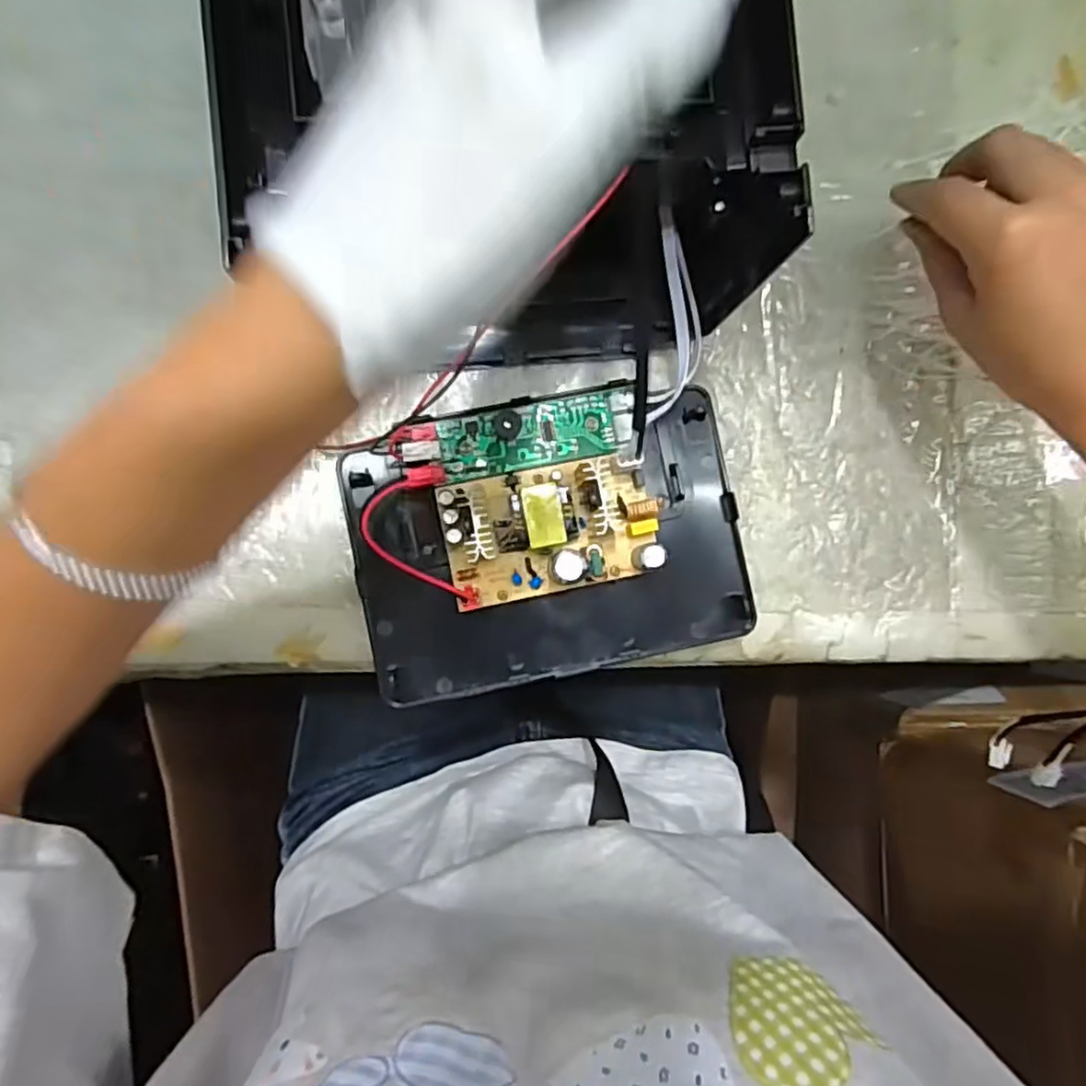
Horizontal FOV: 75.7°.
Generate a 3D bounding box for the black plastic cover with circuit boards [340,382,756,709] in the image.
[{"bbox_3d":[0.004,-0.003,0.335,0.185,0.049,0.133,-11,90,-3],"label":"black plastic cover with circuit boards"}]

